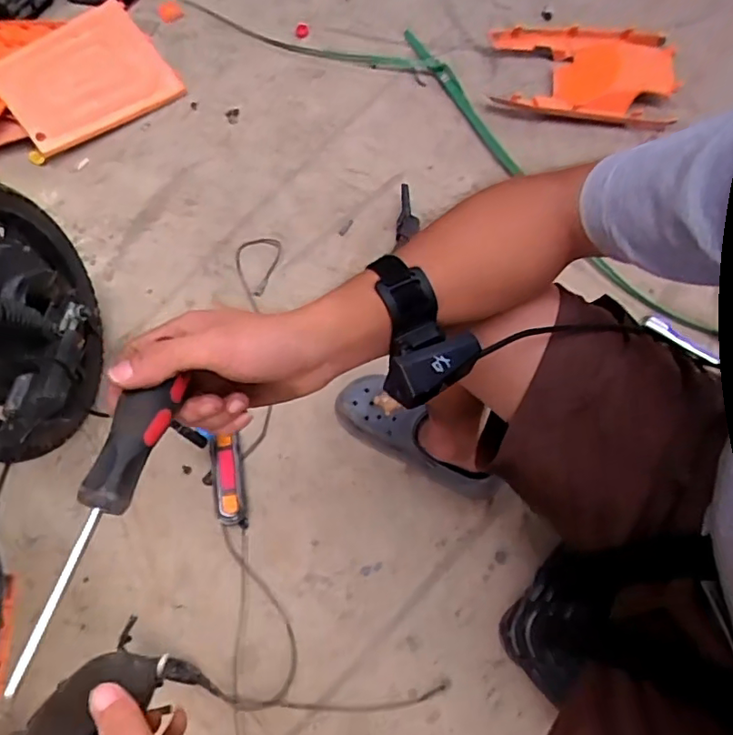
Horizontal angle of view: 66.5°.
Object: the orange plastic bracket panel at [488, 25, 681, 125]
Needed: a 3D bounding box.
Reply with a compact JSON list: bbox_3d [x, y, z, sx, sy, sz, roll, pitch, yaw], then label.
[{"bbox_3d":[0.461,-0.658,1.210,0.364,0.118,0.271,11,65,7],"label":"orange plastic bracket panel"}]

